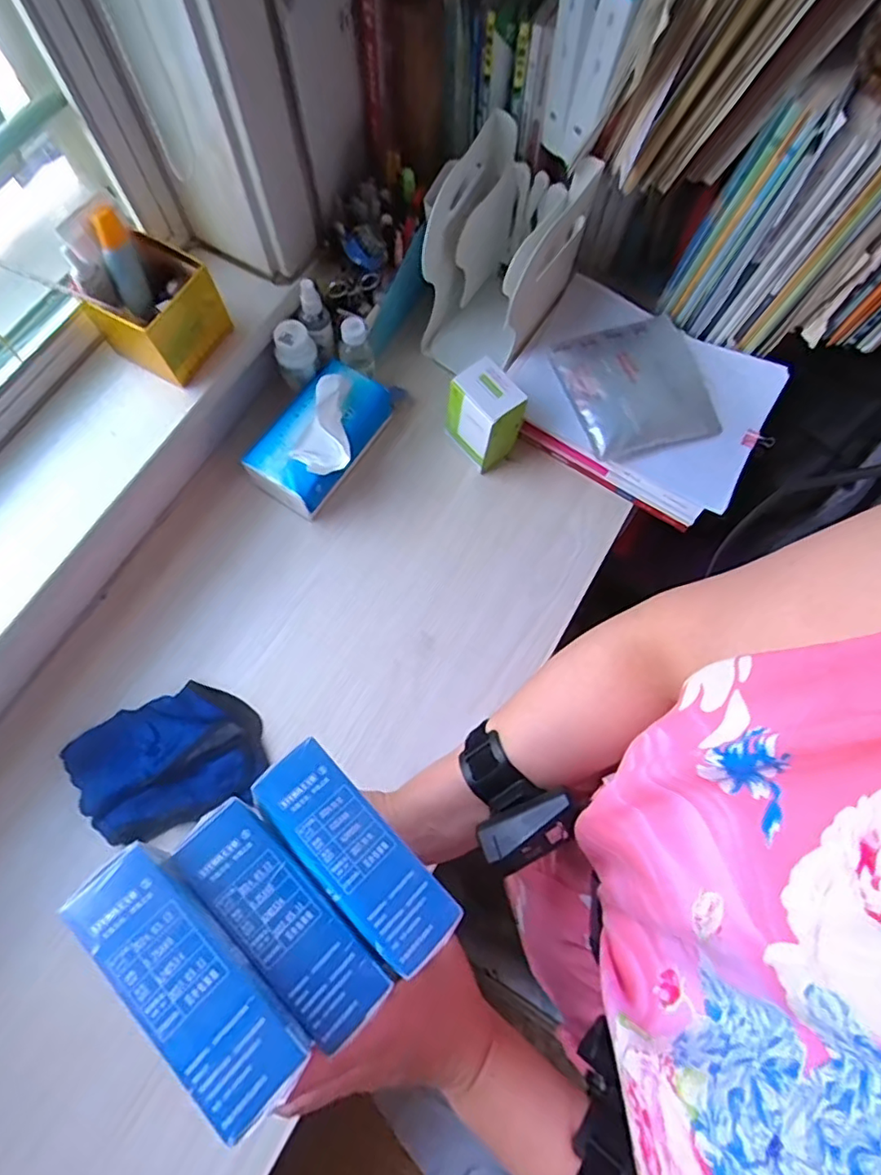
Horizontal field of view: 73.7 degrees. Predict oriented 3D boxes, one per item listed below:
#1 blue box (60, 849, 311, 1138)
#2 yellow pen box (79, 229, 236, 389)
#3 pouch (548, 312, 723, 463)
[{"bbox_3d":[-0.102,0.159,0.243,0.111,0.029,0.036,42,77,15],"label":"blue box"},{"bbox_3d":[-0.307,-0.301,0.642,0.107,0.092,0.105,28,74,8],"label":"yellow pen box"},{"bbox_3d":[0.260,-0.265,0.763,0.195,0.035,0.187,-20,74,-7],"label":"pouch"}]

